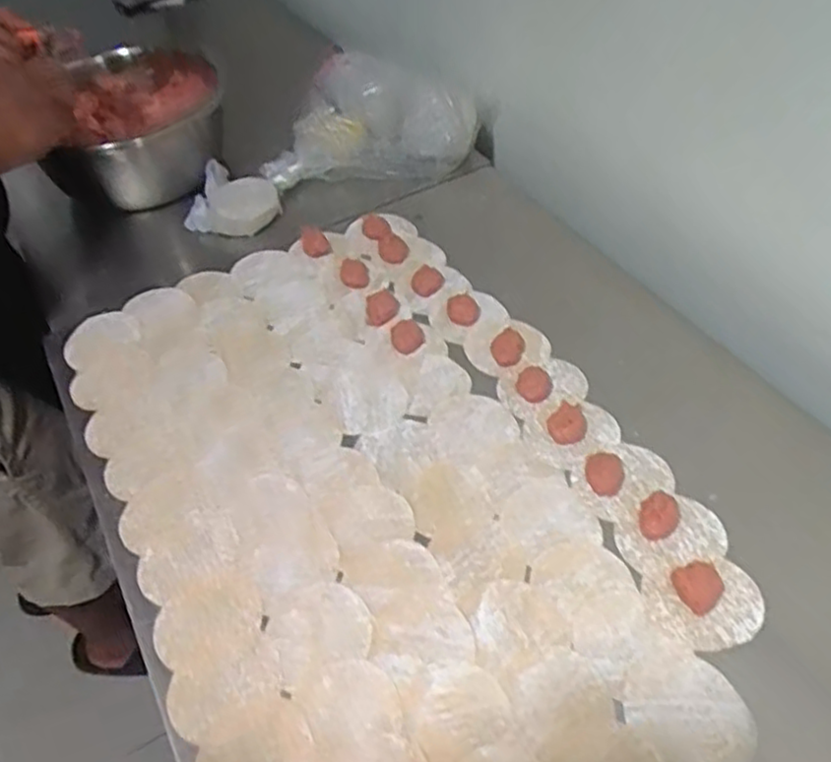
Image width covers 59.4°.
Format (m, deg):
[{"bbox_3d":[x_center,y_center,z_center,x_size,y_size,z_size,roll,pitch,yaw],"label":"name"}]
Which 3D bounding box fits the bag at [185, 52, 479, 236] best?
[{"bbox_3d":[-0.120,-0.318,0.962,0.376,0.120,0.160,-21,49,-14],"label":"bag"}]

